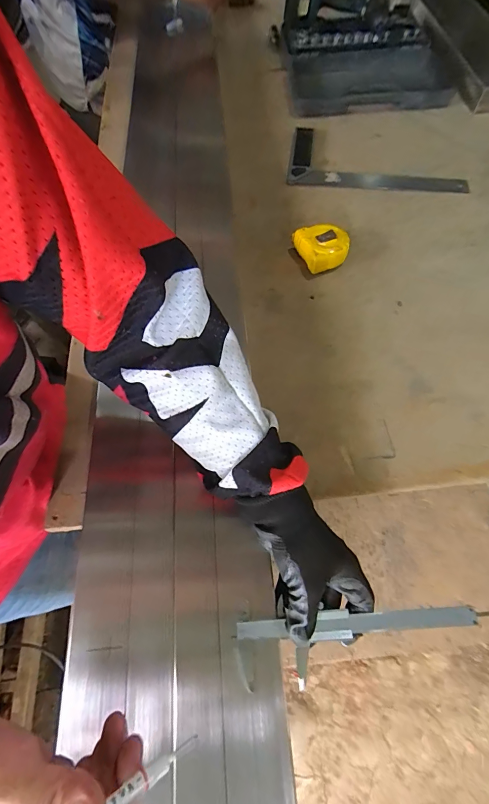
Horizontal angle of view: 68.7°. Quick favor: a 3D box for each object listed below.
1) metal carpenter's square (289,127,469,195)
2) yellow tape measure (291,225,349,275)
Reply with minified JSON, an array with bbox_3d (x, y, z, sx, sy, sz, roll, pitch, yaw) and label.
[{"bbox_3d":[0.267,-0.488,0.728,0.341,0.019,0.163,7,64,7],"label":"metal carpenter's square"},{"bbox_3d":[0.131,-0.262,0.605,0.075,0.042,0.082,-18,64,-7],"label":"yellow tape measure"}]

